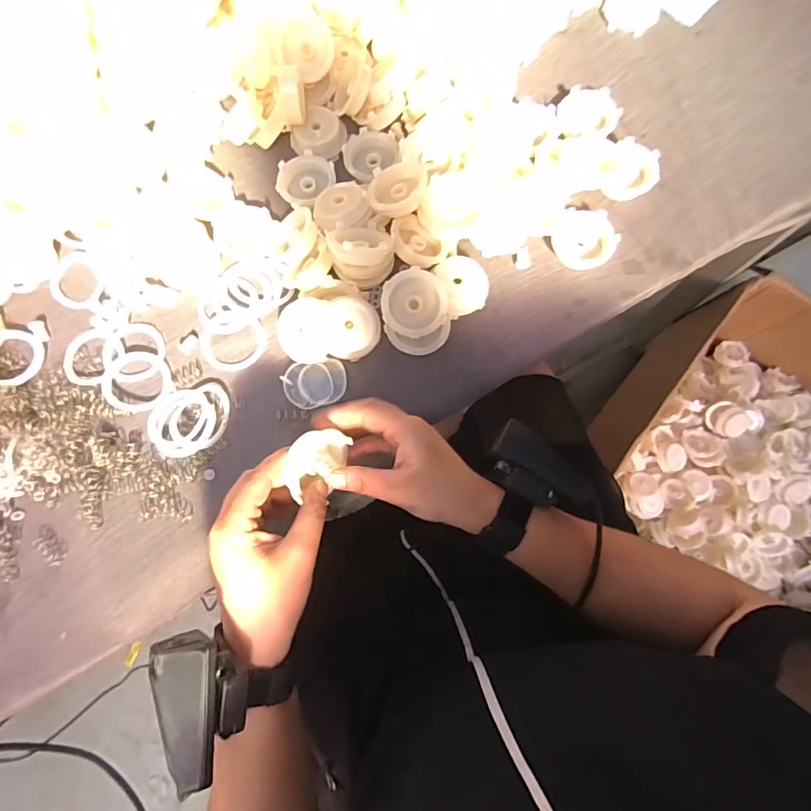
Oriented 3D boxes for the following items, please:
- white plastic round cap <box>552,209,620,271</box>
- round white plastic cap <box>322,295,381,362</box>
[{"bbox_3d":[0.161,-0.151,0.411,0.047,0.018,0.057,-30,81,-5],"label":"white plastic round cap"},{"bbox_3d":[-0.046,-0.064,0.389,0.050,0.018,0.050,-1,108,-4],"label":"round white plastic cap"}]

